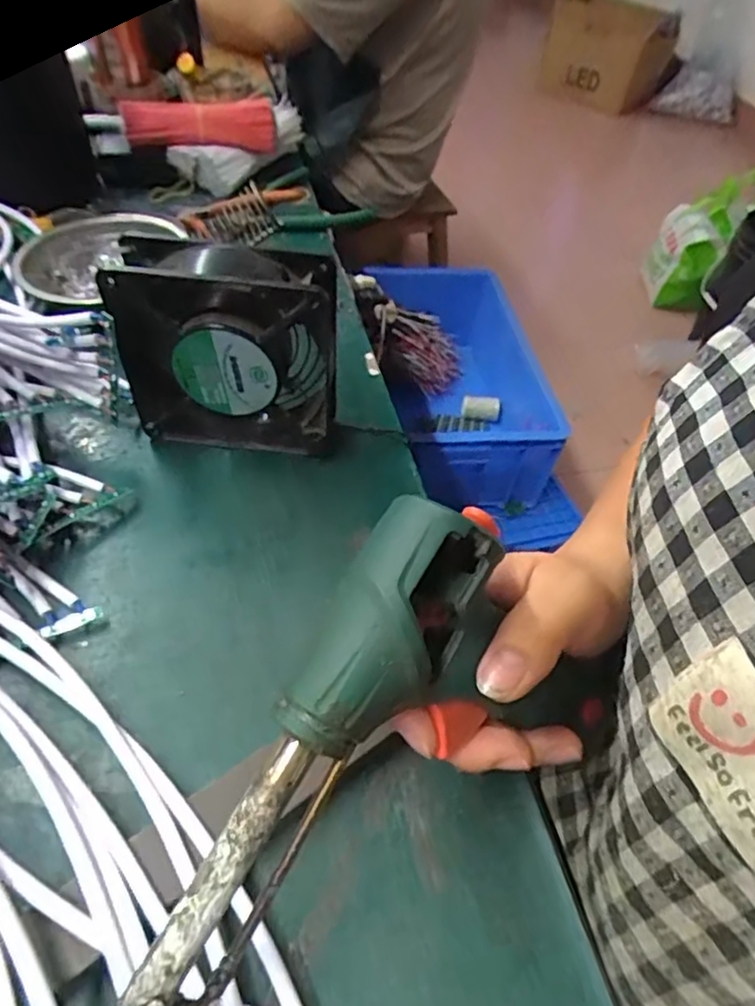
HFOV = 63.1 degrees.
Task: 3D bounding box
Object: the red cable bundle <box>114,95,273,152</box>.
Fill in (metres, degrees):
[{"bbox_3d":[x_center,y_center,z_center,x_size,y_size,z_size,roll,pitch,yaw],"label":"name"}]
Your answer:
[{"bbox_3d":[-0.174,-0.367,0.593,0.152,0.043,0.039,2,48,-3],"label":"red cable bundle"}]

